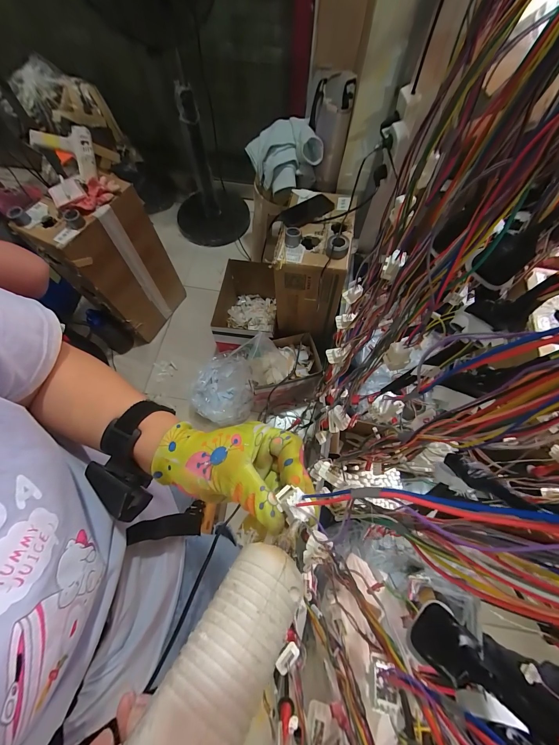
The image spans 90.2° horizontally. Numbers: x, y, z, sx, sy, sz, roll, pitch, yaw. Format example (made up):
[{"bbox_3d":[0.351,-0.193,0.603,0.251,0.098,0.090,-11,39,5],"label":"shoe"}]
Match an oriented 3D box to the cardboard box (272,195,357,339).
[{"bbox_3d":[0.110,-0.365,0.991,0.213,0.378,0.355,9,68,3],"label":"cardboard box"}]

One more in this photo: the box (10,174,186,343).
[{"bbox_3d":[-0.602,-0.402,1.119,0.189,0.575,0.327,26,70,10],"label":"box"}]

